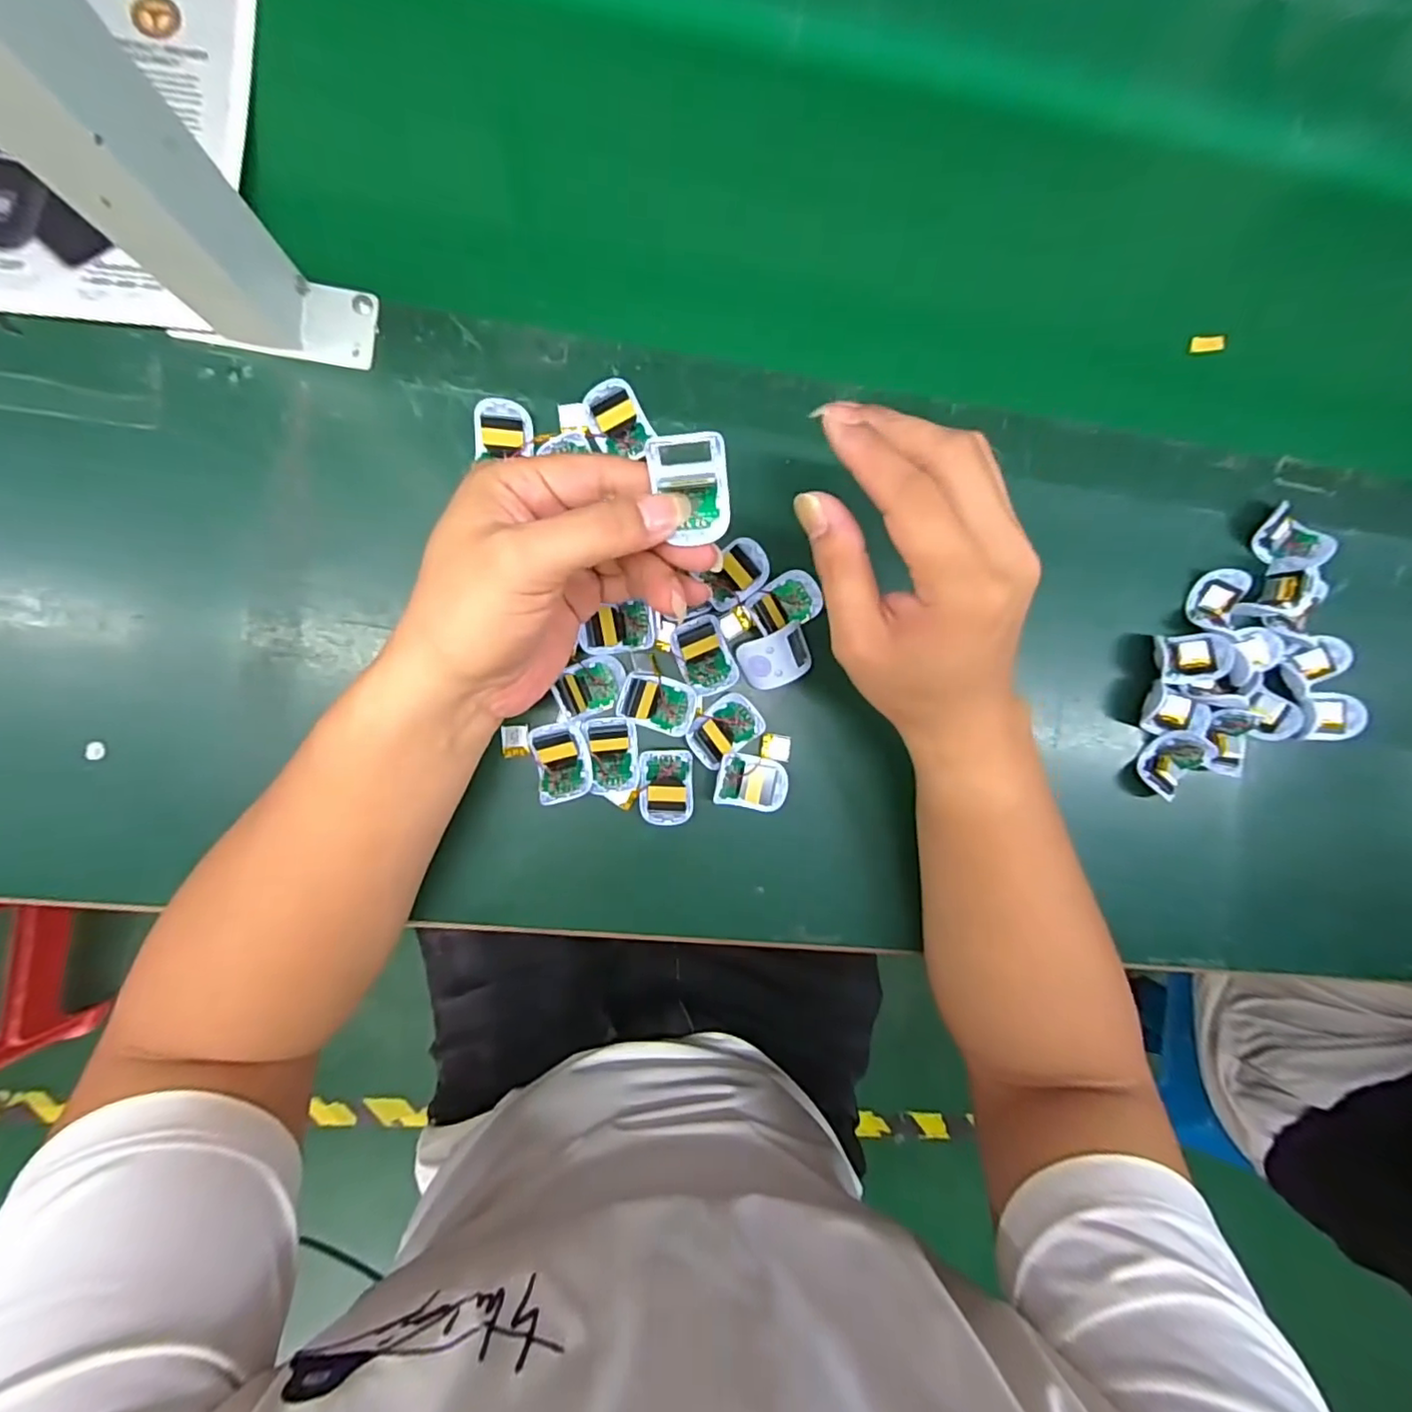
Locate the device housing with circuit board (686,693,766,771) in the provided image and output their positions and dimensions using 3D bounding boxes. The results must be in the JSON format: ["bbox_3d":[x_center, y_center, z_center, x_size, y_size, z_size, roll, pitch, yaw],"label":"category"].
[{"bbox_3d":[0.010,0.014,0.349,0.043,0.010,0.032,-32,96,-4],"label":"device housing with circuit board"}]

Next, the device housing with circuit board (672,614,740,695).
[{"bbox_3d":[0.000,-0.028,0.344,0.030,0.014,0.042,-22,96,-5],"label":"device housing with circuit board"}]

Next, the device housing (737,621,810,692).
[{"bbox_3d":[0.039,-0.027,0.347,0.039,0.016,0.029,-22,96,-5],"label":"device housing"}]

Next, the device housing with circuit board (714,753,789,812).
[{"bbox_3d":[0.026,0.045,0.352,0.041,0.013,0.029,10,92,-7],"label":"device housing with circuit board"}]

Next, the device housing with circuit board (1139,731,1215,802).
[{"bbox_3d":[0.294,0.037,0.385,0.031,0.019,0.040,39,88,-7],"label":"device housing with circuit board"}]

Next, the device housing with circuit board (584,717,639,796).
[{"bbox_3d":[-0.052,0.027,0.341,0.028,0.011,0.042,-5,94,-6],"label":"device housing with circuit board"}]

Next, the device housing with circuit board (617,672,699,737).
[{"bbox_3d":[-0.027,-0.001,0.343,0.042,0.011,0.030,19,91,-7],"label":"device housing with circuit board"}]

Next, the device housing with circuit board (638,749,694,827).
[{"bbox_3d":[-0.022,0.045,0.347,0.031,0.010,0.041,1,93,-7],"label":"device housing with circuit board"}]

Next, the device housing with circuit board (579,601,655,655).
[{"bbox_3d":[-0.048,-0.043,0.339,0.039,0.011,0.026,-8,94,-6],"label":"device housing with circuit board"}]

